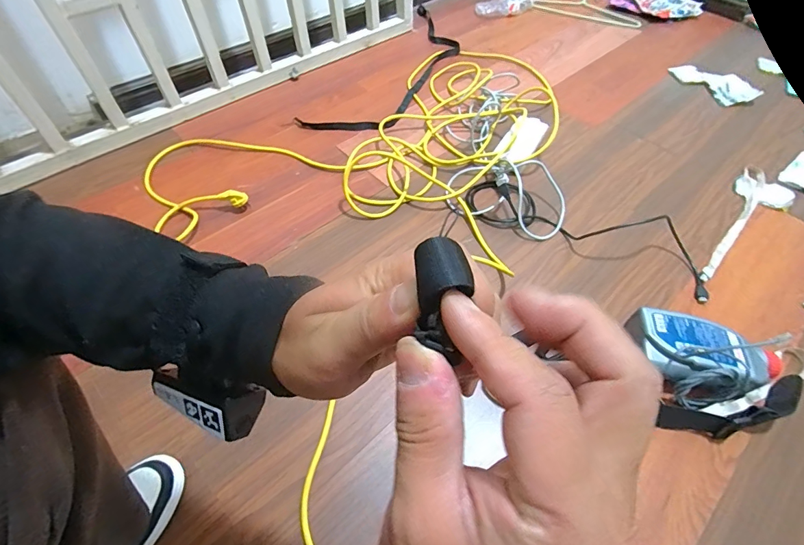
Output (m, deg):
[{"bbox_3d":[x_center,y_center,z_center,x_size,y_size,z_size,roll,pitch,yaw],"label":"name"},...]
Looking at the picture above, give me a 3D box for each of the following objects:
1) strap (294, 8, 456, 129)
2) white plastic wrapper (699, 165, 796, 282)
[{"bbox_3d":[-0.001,-0.605,1.176,0.225,0.016,0.736,23,57,14],"label":"strap"},{"bbox_3d":[0.721,-0.111,0.867,0.411,0.010,0.111,-35,63,-24],"label":"white plastic wrapper"}]

